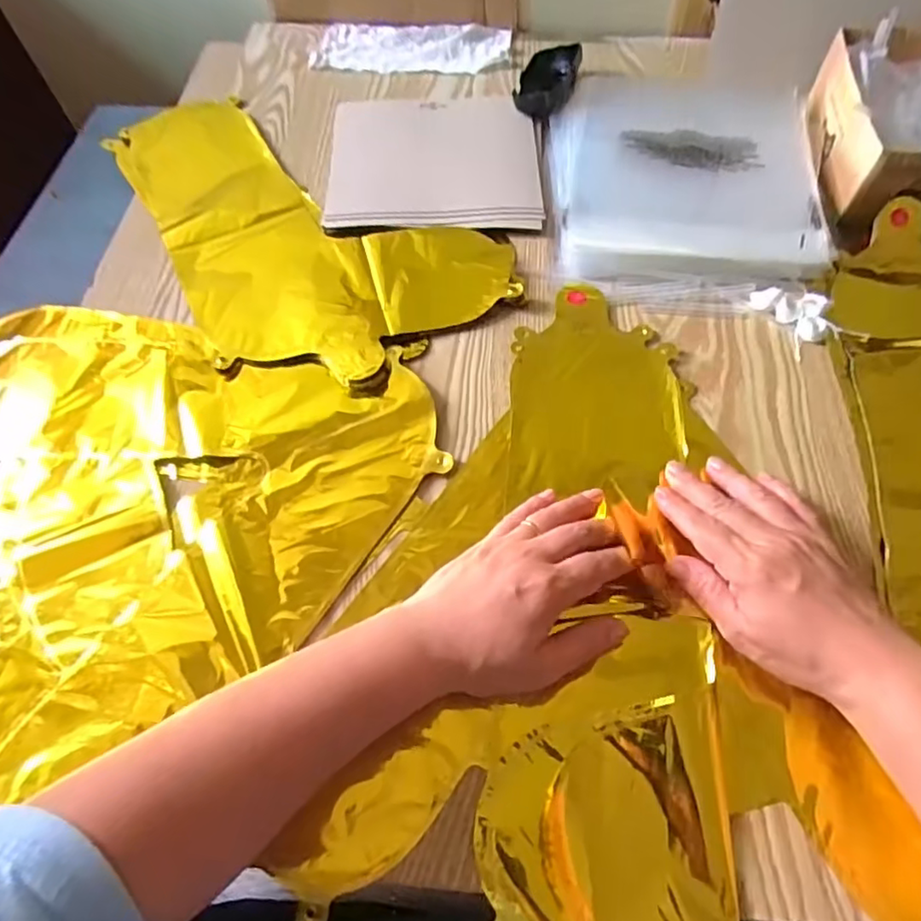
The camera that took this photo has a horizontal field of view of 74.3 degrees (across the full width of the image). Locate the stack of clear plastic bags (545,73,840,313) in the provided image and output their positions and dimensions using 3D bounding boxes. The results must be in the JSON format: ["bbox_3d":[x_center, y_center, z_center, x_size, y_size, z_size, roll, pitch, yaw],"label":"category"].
[{"bbox_3d":[0.198,-0.266,0.555,0.228,0.023,0.309,4,61,5],"label":"stack of clear plastic bags"}]

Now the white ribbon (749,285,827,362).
[{"bbox_3d":[0.258,-0.113,0.467,0.040,0.016,0.060,-23,62,-10],"label":"white ribbon"}]

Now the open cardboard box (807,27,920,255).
[{"bbox_3d":[0.389,-0.290,0.527,0.138,0.069,0.215,4,61,5],"label":"open cardboard box"}]

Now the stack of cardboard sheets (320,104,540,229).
[{"bbox_3d":[-0.025,-0.288,0.580,0.198,0.004,0.185,1,60,3],"label":"stack of cardboard sheets"}]

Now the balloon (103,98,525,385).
[{"bbox_3d":[-0.157,-0.228,0.547,0.229,0.012,0.413,-33,64,-15],"label":"balloon"}]

